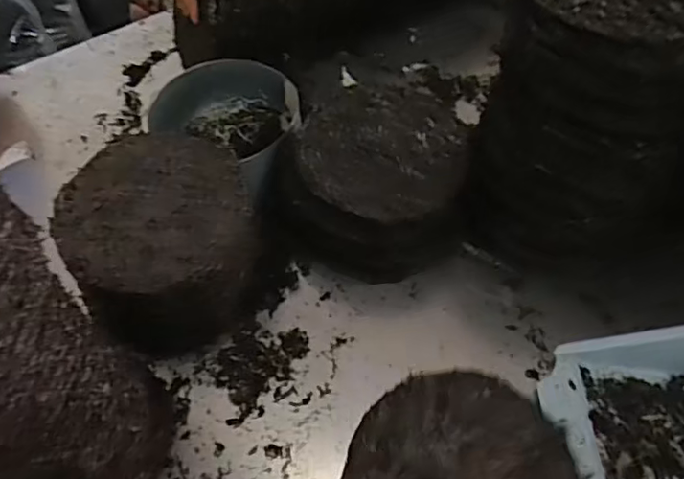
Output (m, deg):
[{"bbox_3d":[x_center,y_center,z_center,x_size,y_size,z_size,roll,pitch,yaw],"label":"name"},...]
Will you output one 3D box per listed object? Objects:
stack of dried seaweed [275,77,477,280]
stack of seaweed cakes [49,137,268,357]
[{"bbox_3d":[0.052,-0.069,0.712,0.191,0.121,0.201,8,57,8],"label":"stack of dried seaweed"},{"bbox_3d":[-0.193,0.005,0.664,0.191,0.142,0.186,-9,57,-3],"label":"stack of seaweed cakes"}]

